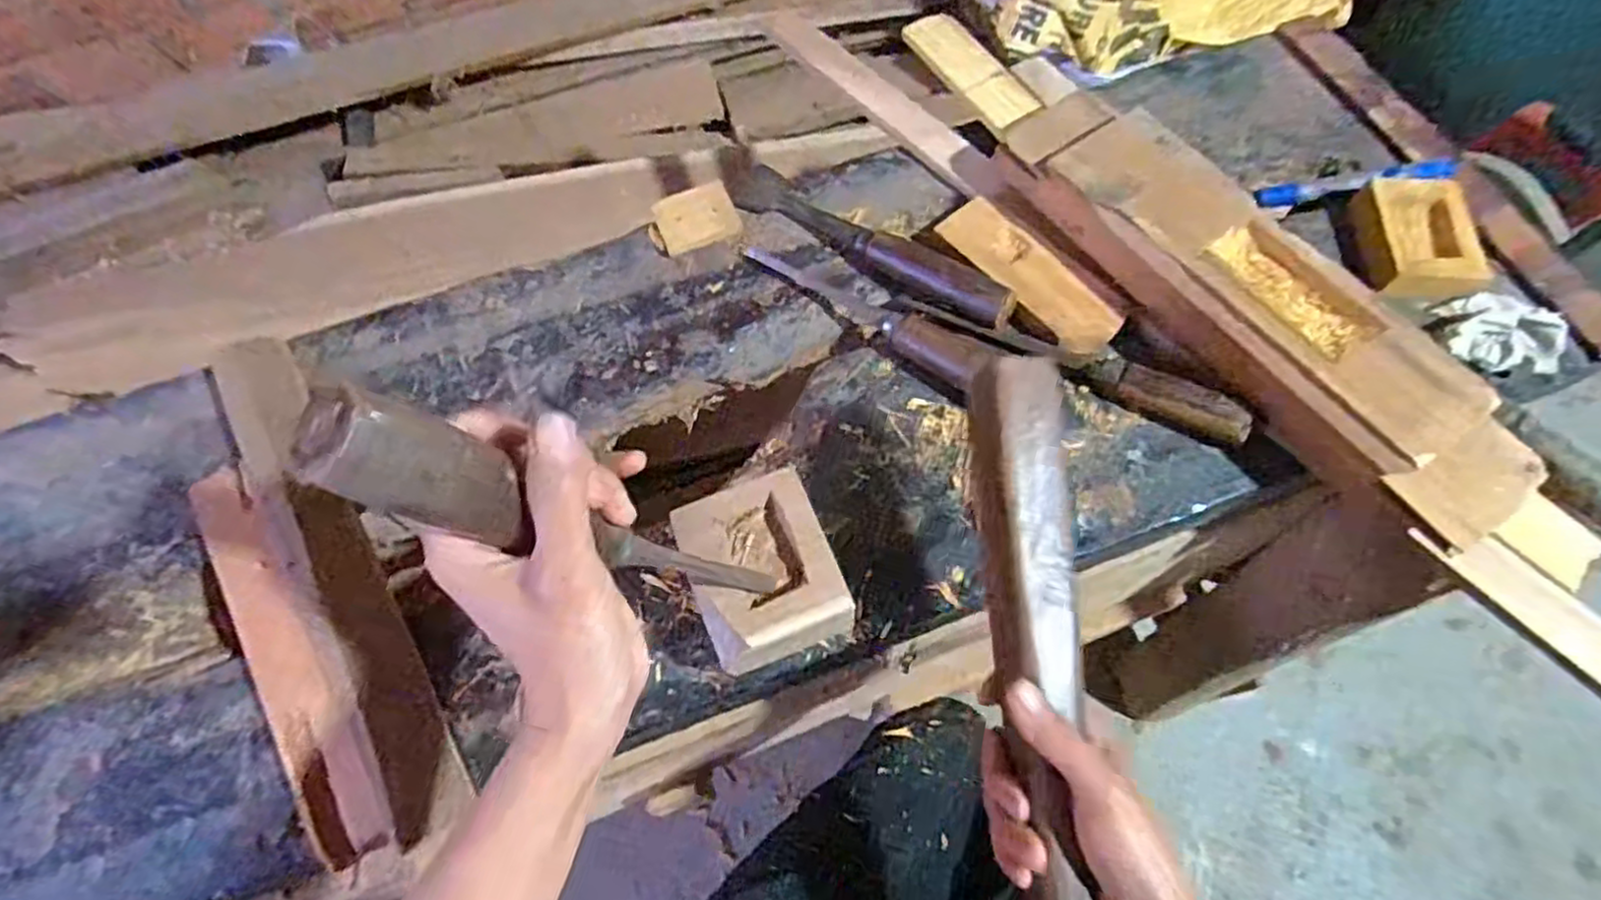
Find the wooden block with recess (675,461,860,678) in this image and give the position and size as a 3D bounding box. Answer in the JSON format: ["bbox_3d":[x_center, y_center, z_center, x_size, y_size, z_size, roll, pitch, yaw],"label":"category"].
[{"bbox_3d":[-0.023,0.078,0.458,0.085,0.061,0.101,-21,66,-7],"label":"wooden block with recess"}]

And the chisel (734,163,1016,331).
[{"bbox_3d":[0.058,-0.163,0.584,0.248,0.031,0.039,36,71,17],"label":"chisel"}]

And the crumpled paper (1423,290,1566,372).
[{"bbox_3d":[0.505,-0.089,0.518,0.081,0.027,0.060,0,65,2],"label":"crumpled paper"}]

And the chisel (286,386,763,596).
[{"bbox_3d":[-0.084,0.036,0.306,0.028,0.243,0.028,-16,63,20],"label":"chisel"}]

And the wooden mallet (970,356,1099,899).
[{"bbox_3d":[0.124,0.114,0.371,0.044,0.030,0.324,-2,78,1],"label":"wooden mallet"}]

